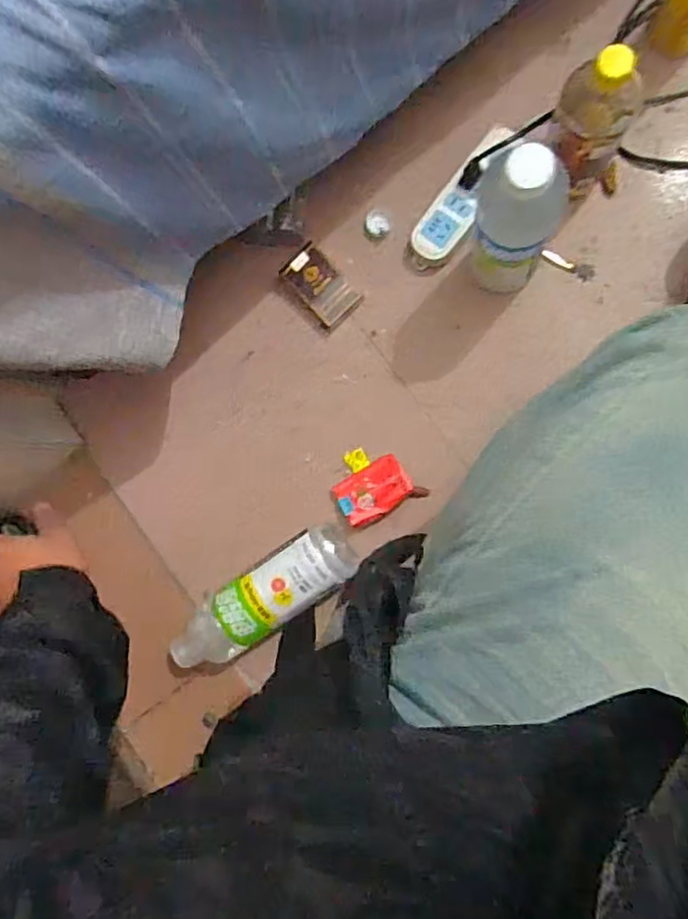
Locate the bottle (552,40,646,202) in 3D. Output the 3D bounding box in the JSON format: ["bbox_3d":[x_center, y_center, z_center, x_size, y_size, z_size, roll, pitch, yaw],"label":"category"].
[{"bbox_3d":[0.249,-0.325,0.624,0.085,0.197,0.064,-5,91,9],"label":"bottle"}]

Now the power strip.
[{"bbox_3d":[0.143,-0.306,0.733,0.055,0.039,0.166,37,97,6],"label":"power strip"}]

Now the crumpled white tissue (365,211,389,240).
[{"bbox_3d":[0.040,-0.285,0.762,0.030,0.008,0.032,-22,88,9],"label":"crumpled white tissue"}]

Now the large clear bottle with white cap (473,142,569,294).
[{"bbox_3d":[0.166,-0.222,0.613,0.075,0.240,0.064,11,93,9],"label":"large clear bottle with white cap"}]

